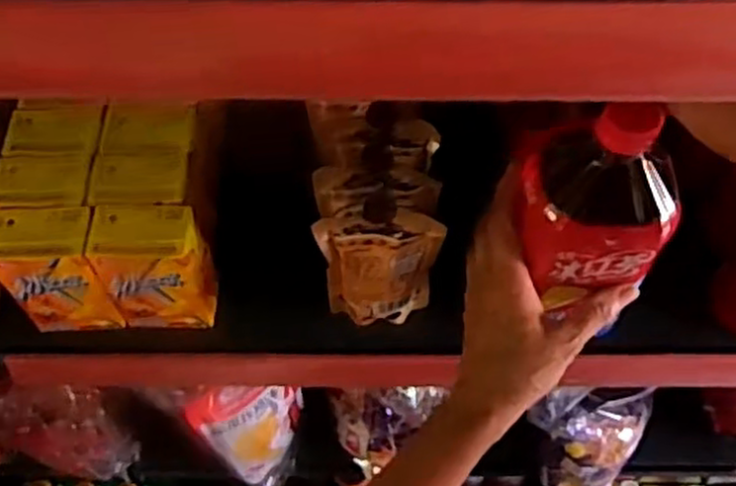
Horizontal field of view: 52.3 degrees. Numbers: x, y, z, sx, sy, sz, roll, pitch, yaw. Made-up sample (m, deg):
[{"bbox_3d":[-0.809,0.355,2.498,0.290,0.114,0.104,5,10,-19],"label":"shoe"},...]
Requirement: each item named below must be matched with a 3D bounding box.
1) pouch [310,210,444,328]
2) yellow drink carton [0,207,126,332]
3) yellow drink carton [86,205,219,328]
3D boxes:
[{"bbox_3d":[0.008,0.021,0.516,0.078,0.113,0.026,-4,61,-2],"label":"pouch"},{"bbox_3d":[-0.217,0.020,0.534,0.067,0.103,0.045,-2,61,-1],"label":"yellow drink carton"},{"bbox_3d":[-0.147,0.018,0.530,0.070,0.104,0.047,3,61,1],"label":"yellow drink carton"}]

